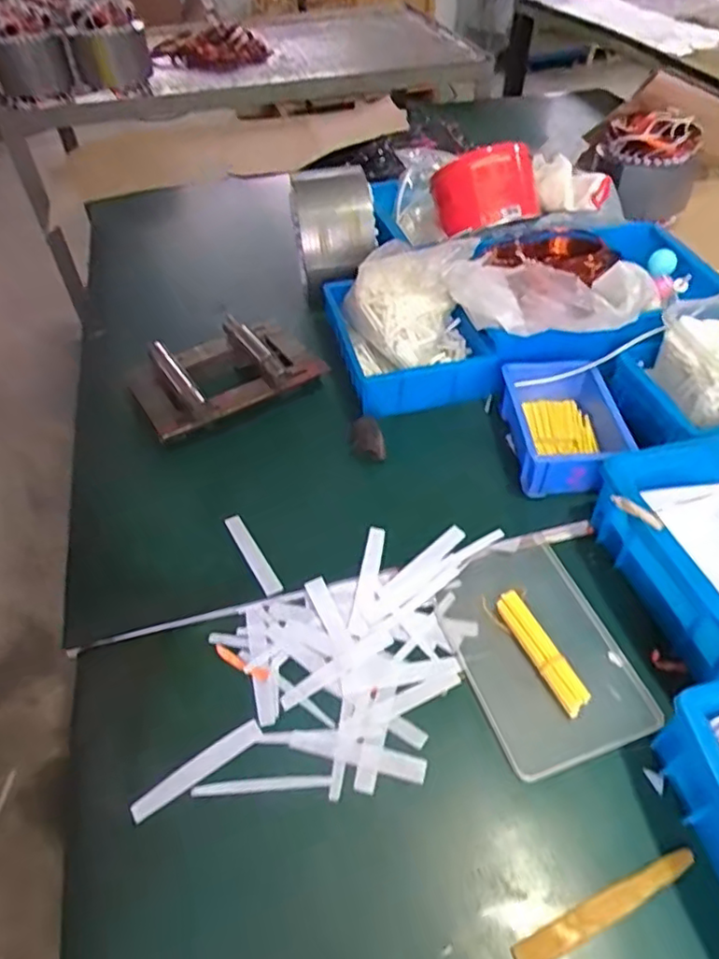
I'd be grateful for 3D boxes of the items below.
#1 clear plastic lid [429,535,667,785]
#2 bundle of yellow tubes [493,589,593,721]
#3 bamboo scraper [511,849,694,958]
[{"bbox_3d":[0.139,0.128,0.485,0.120,0.011,0.178,-15,49,-12],"label":"clear plastic lid"},{"bbox_3d":[0.139,0.132,0.471,0.019,0.020,0.099,-20,51,-16],"label":"bundle of yellow tubes"},{"bbox_3d":[0.152,0.262,0.374,0.129,0.005,0.017,-19,50,-15],"label":"bamboo scraper"}]

